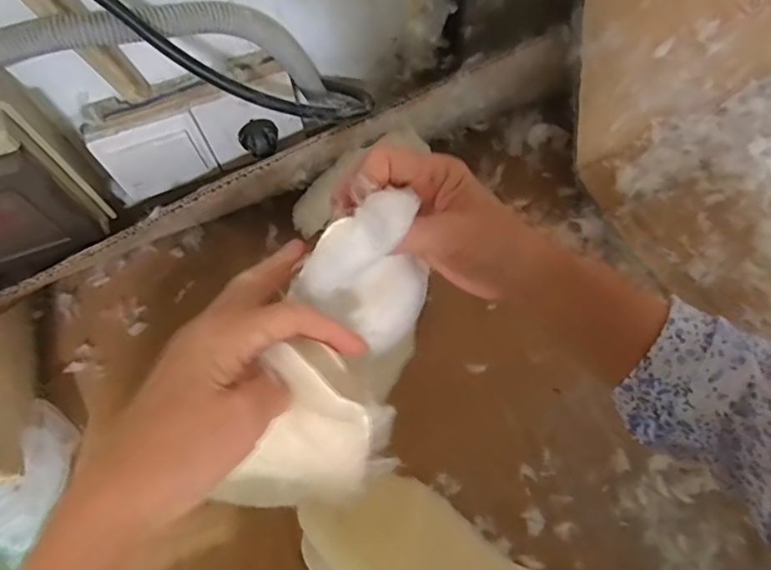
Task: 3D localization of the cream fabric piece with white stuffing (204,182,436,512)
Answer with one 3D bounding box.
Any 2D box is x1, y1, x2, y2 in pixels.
[{"bbox_3d":[-0.022,0.042,0.295,0.067,0.111,0.162,14,67,9],"label":"cream fabric piece with white stuffing"}]

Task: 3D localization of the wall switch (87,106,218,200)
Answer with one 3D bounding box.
[{"bbox_3d":[-0.198,-0.115,0.467,0.084,0.079,0.013,-22,67,-7],"label":"wall switch"}]

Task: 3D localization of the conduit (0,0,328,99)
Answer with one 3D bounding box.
[{"bbox_3d":[-0.155,-0.178,0.395,0.262,0.072,0.051,-13,63,-31],"label":"conduit"}]

